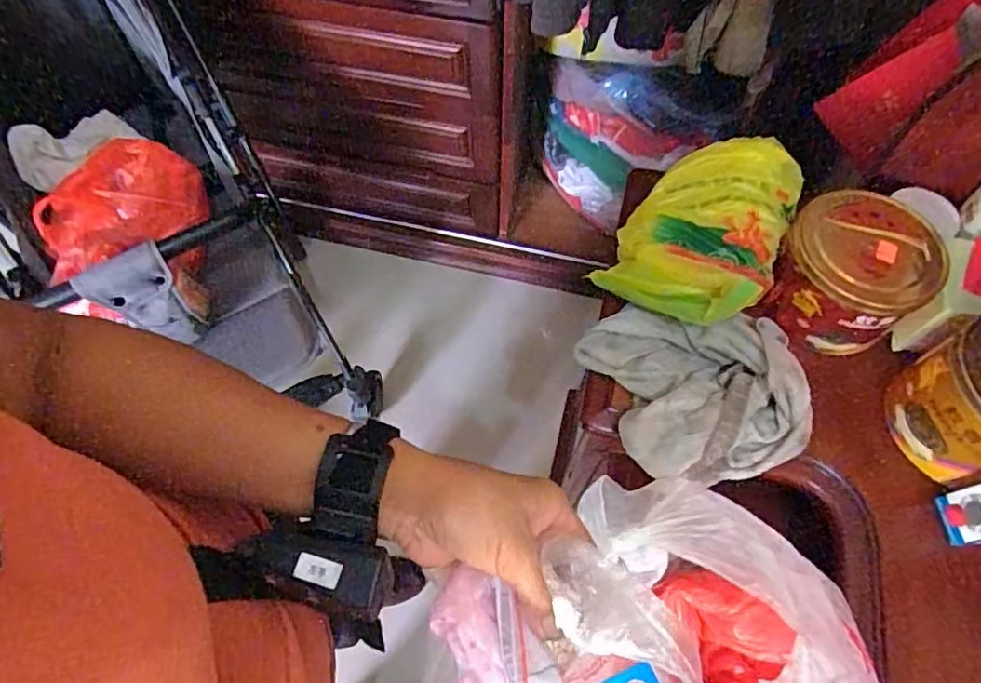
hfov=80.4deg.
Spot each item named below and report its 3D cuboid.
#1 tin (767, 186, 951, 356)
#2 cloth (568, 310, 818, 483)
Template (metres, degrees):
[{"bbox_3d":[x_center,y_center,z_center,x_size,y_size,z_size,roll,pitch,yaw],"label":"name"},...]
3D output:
[{"bbox_3d":[0.363,-0.070,0.591,0.131,0.084,0.143,0,61,0],"label":"tin"},{"bbox_3d":[0.200,0.038,0.558,0.194,0.064,0.179,-9,61,-5],"label":"cloth"}]

